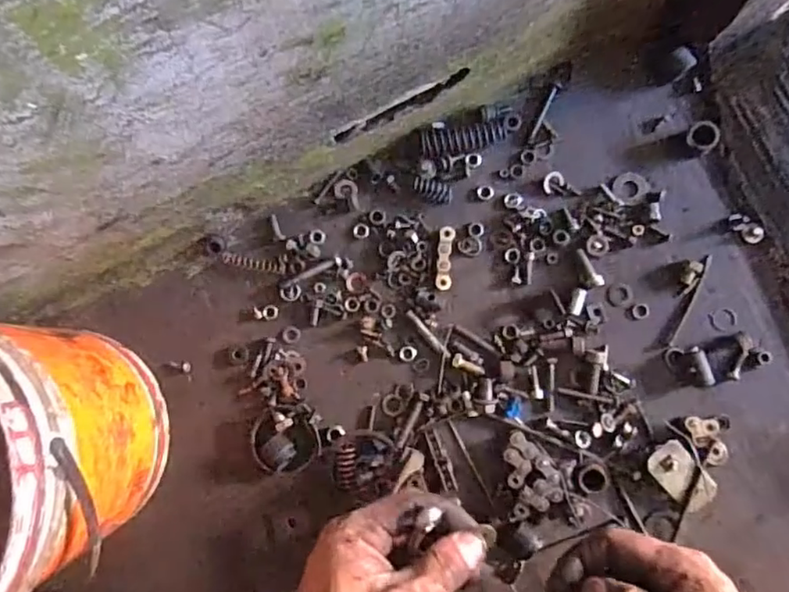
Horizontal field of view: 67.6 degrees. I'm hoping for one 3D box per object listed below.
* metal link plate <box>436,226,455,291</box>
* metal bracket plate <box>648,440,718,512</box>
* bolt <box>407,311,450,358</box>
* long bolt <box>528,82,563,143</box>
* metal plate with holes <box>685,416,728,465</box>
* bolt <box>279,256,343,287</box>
[{"bbox_3d":[0.040,-0.030,0.463,0.012,0.007,0.050,4,89,9],"label":"metal link plate"},{"bbox_3d":[0.211,0.133,0.431,0.030,0.013,0.054,-41,83,5],"label":"metal bracket plate"},{"bbox_3d":[0.027,0.030,0.464,0.006,0.004,0.047,-43,83,5],"label":"bolt"},{"bbox_3d":[0.119,-0.145,0.465,0.007,0.004,0.052,25,92,8],"label":"long bolt"},{"bbox_3d":[0.231,0.106,0.435,0.022,0.012,0.037,-18,86,8],"label":"metal plate with holes"},{"bbox_3d":[-0.067,-0.019,0.473,0.052,0.005,0.008,-21,86,8],"label":"bolt"}]

